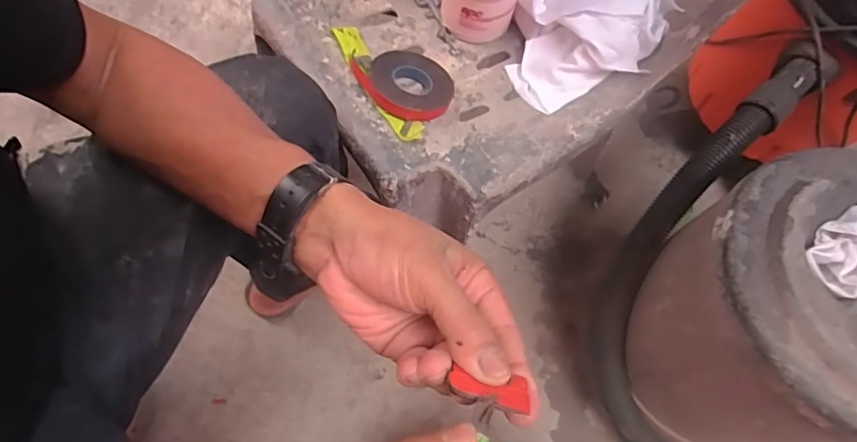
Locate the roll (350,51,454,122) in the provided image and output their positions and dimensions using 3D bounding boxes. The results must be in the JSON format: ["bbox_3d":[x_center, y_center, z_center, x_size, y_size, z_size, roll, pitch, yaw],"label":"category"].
[{"bbox_3d":[-0.020,-0.132,0.519,0.092,0.013,0.083,-12,59,-25],"label":"roll"}]

